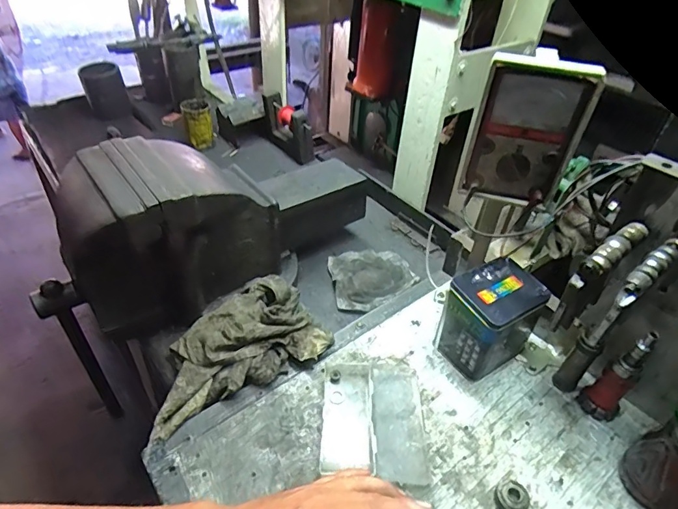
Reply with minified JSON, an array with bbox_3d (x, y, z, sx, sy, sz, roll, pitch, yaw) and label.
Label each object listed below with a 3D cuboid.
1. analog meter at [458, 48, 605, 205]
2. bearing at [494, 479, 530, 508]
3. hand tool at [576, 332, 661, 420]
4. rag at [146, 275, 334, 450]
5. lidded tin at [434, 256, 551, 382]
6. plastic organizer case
[{"bbox_3d":[0.226,-0.153,0.543,0.126,0.173,0.052,11,42,7],"label":"analog meter"},{"bbox_3d":[0.206,0.291,0.518,0.035,0.020,0.037,3,41,-2],"label":"bearing"},{"bbox_3d":[0.374,0.163,0.579,0.041,0.153,0.052,-29,51,-32],"label":"hand tool"},{"bbox_3d":[-0.156,0.131,0.644,0.279,0.065,0.155,-24,49,-29],"label":"rag"},{"bbox_3d":[0.227,0.098,0.660,0.137,0.140,0.094,-24,49,-29],"label":"lidded tin"},{"bbox_3d":[0.048,0.218,0.599,0.137,0.015,0.181,4,41,0],"label":"plastic organizer case"}]

